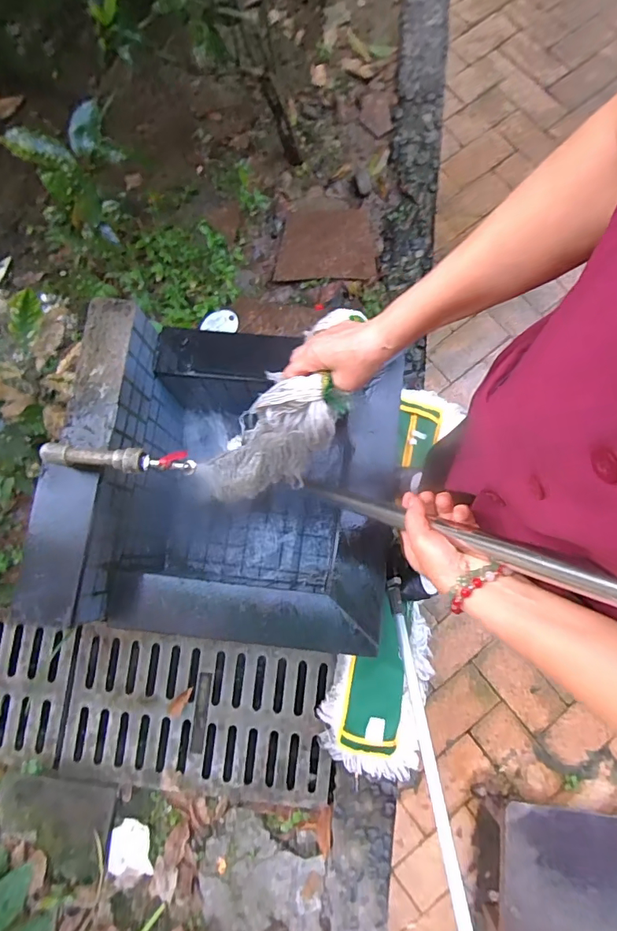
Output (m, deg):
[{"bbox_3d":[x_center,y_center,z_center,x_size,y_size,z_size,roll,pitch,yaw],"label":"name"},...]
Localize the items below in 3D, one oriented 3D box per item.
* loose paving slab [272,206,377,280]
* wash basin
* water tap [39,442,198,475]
[{"bbox_3d":[0.048,-0.691,1.436,0.301,0.027,0.249,-5,80,1],"label":"loose paving slab"},{"bbox_3d":[-0.152,0.043,1.055,0.670,0.474,0.622,7,81,3],"label":"wash basin"},{"bbox_3d":[-0.310,-0.012,0.769,0.245,0.058,0.049,3,80,2],"label":"water tap"}]

